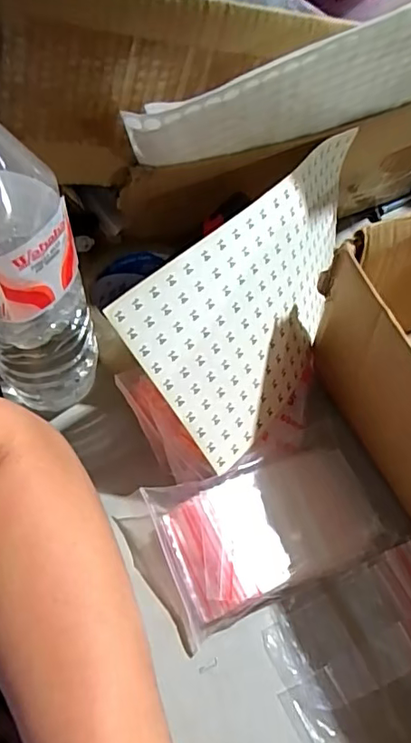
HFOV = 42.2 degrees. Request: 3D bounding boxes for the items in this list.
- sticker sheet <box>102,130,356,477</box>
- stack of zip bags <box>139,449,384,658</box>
[{"bbox_3d":[0.047,-0.059,0.357,0.235,0.124,0.039,-47,26,-20],"label":"sticker sheet"},{"bbox_3d":[0.040,0.092,0.321,0.135,0.033,0.078,-17,57,-12],"label":"stack of zip bags"}]

